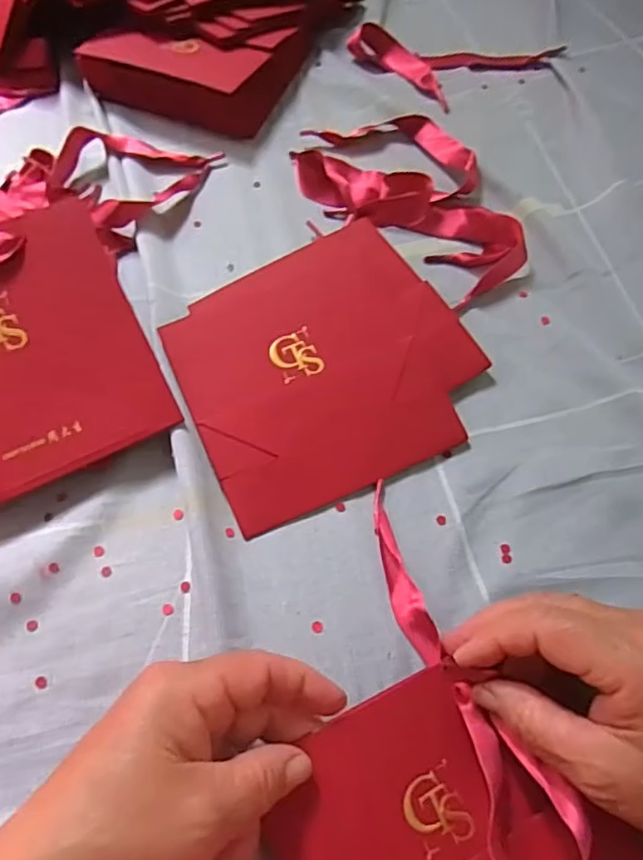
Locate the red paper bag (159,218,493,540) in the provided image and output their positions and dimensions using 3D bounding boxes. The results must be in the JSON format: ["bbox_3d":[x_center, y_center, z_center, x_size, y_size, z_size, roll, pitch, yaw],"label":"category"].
[{"bbox_3d":[0.003,-0.042,0.359,0.170,0.024,0.159,-24,64,-13],"label":"red paper bag"}]

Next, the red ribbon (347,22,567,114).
[{"bbox_3d":[0.116,-0.309,0.502,0.182,0.021,0.078,3,61,1],"label":"red ribbon"}]

